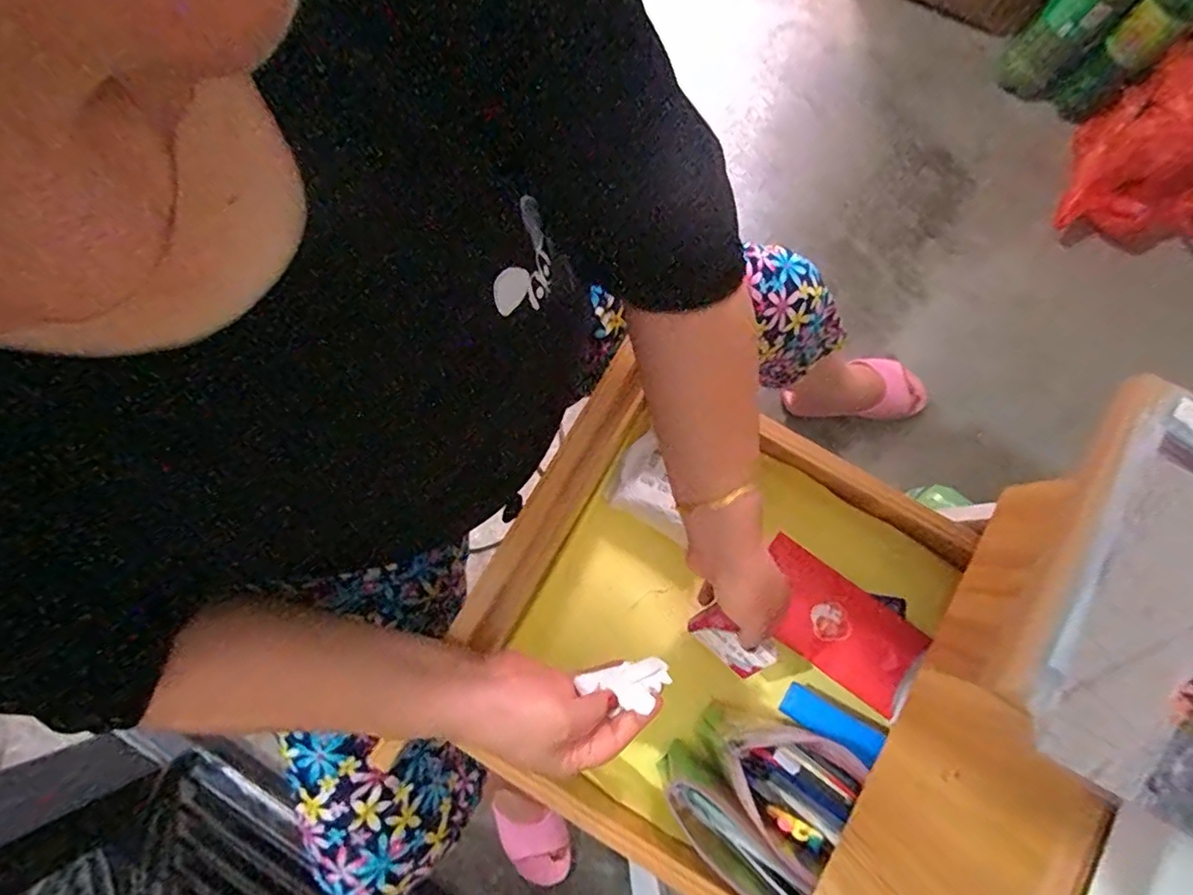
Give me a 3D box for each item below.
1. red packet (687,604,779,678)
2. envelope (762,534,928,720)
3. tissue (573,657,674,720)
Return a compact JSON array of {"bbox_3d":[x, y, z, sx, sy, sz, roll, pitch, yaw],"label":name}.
[{"bbox_3d":[0.113,0.164,0.494,0.071,0.011,0.041,44,115,-5],"label":"red packet"},{"bbox_3d":[0.215,0.159,0.536,0.154,0.023,0.083,37,82,6],"label":"envelope"},{"bbox_3d":[0.020,0.175,0.428,0.066,0.046,0.026,-6,80,-1],"label":"tissue"}]

